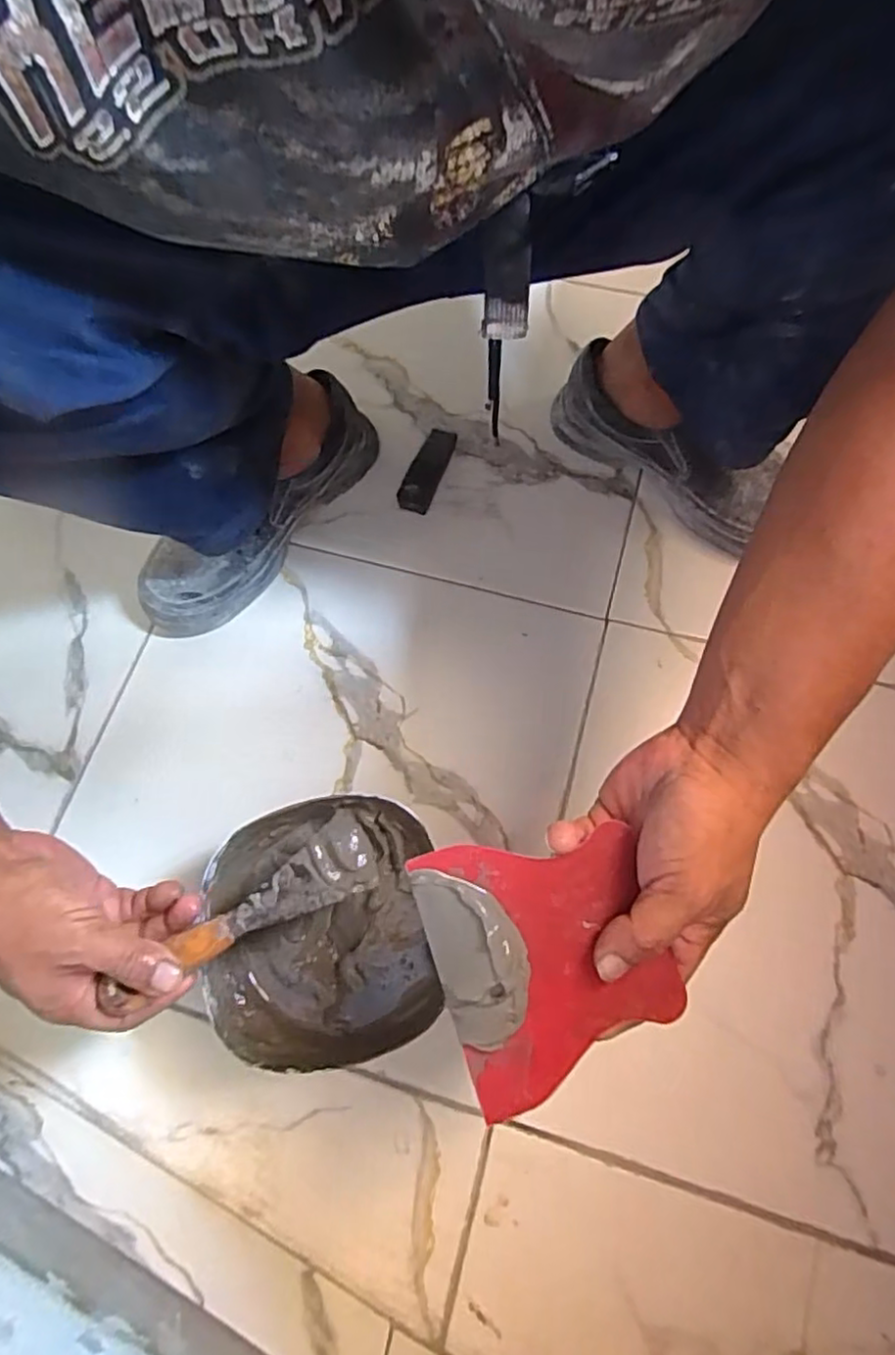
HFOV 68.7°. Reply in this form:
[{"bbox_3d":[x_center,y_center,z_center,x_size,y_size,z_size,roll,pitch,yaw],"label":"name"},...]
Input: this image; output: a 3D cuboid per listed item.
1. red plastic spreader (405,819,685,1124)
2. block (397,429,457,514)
[{"bbox_3d":[0.049,0.131,0.309,0.105,0.013,0.118,-17,86,-8],"label":"red plastic spreader"},{"bbox_3d":[-0.020,-0.206,0.647,0.029,0.018,0.097,18,70,10],"label":"block"}]

